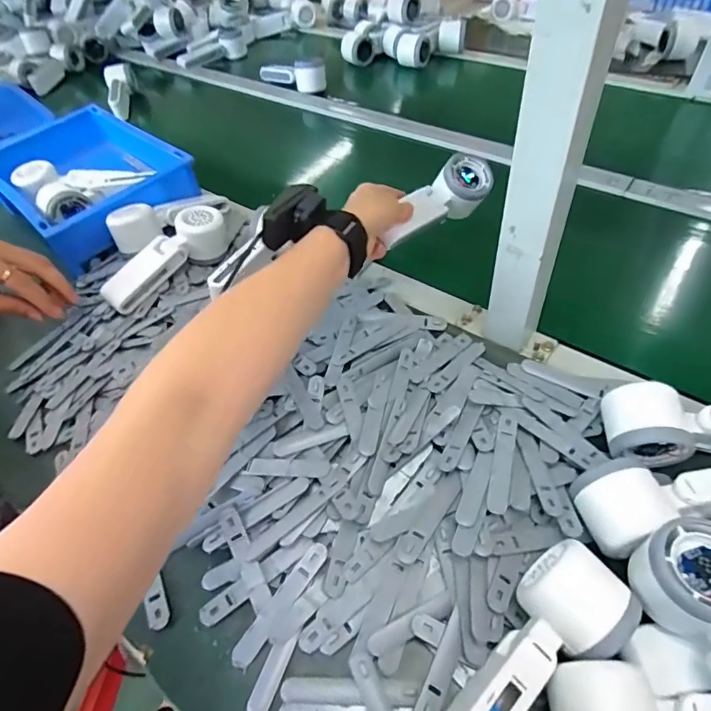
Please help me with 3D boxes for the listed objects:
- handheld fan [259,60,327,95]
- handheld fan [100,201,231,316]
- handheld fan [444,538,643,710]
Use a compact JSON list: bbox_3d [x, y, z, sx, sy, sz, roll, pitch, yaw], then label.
[{"bbox_3d":[-0.131,-0.581,0.983,0.167,0.058,0.046,31,59,27],"label":"handheld fan"},{"bbox_3d":[-0.229,-0.118,0.563,0.052,0.047,0.163,32,60,28],"label":"handheld fan"},{"bbox_3d":[0.103,0.195,0.293,0.163,0.054,0.059,-37,56,-23],"label":"handheld fan"}]

